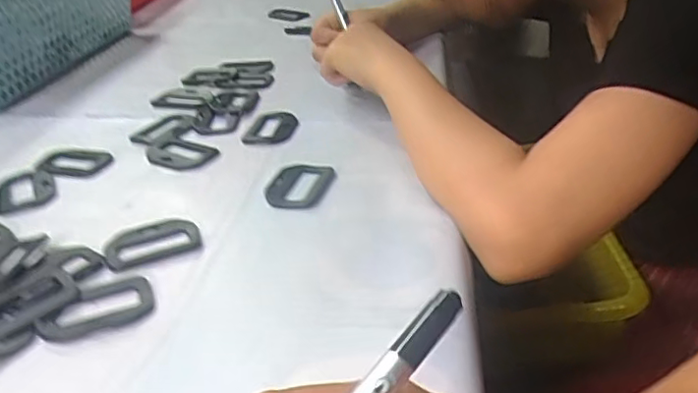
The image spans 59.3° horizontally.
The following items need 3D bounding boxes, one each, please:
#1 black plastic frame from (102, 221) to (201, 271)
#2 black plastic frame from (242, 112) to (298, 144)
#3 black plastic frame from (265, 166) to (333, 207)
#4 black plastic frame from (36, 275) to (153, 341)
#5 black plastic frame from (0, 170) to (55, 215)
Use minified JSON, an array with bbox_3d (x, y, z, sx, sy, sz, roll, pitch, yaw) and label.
[{"bbox_3d":[-0.132,0.030,0.411,0.060,0.004,0.043,-17,33,-22],"label":"black plastic frame"},{"bbox_3d":[-0.071,-0.061,0.556,0.041,0.008,0.063,3,31,11],"label":"black plastic frame"},{"bbox_3d":[-0.039,-0.009,0.468,0.045,0.005,0.063,5,32,14],"label":"black plastic frame"},{"bbox_3d":[-0.146,0.064,0.355,0.062,0.004,0.040,-14,32,-17],"label":"black plastic frame"},{"bbox_3d":[-0.258,-0.007,0.488,0.042,0.004,0.067,-17,33,-22],"label":"black plastic frame"}]

